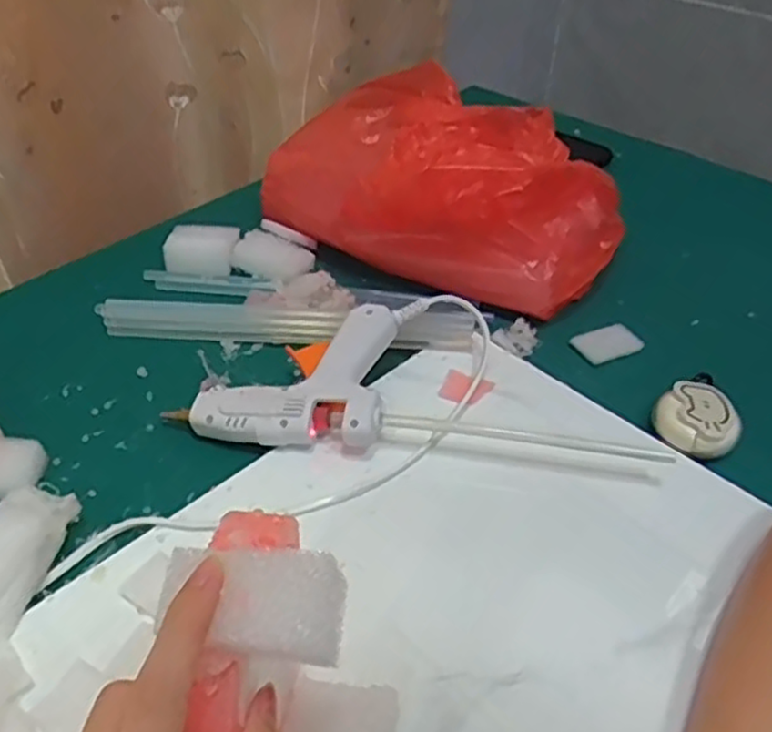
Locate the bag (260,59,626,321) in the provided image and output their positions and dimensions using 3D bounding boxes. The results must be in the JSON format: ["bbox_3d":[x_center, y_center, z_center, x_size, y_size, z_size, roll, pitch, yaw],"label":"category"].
[{"bbox_3d":[0.039,-0.146,0.574,0.271,0.116,0.154,26,47,22],"label":"bag"}]

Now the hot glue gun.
[{"bbox_3d":[-0.060,0.002,0.463,0.132,0.035,0.109,10,43,7],"label":"hot glue gun"}]

